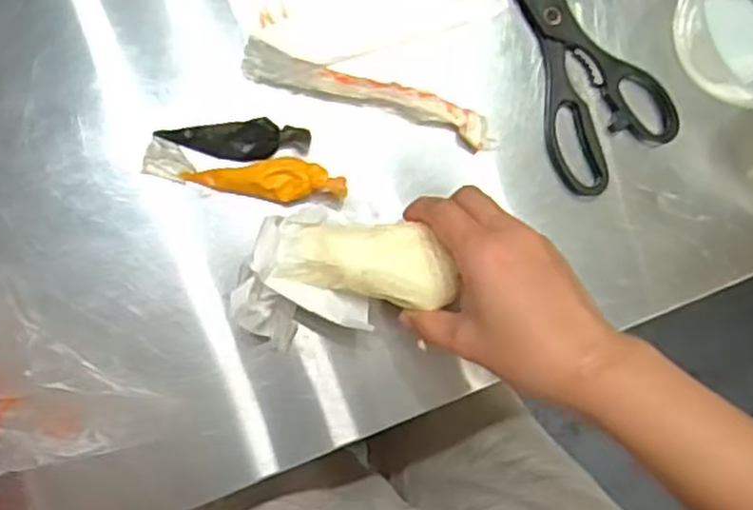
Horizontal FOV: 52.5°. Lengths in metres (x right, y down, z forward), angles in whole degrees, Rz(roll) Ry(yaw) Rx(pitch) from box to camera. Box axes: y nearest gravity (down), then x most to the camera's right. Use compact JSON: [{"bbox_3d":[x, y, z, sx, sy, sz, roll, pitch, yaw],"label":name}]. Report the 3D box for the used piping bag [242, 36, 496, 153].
[{"bbox_3d":[-0.003,-0.097,0.469,0.160,0.017,0.024,16,86,-8],"label":"used piping bag"}]

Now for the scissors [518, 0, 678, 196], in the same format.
[{"bbox_3d":[0.114,-0.136,0.490,0.084,0.008,0.184,-35,94,-8],"label":"scissors"}]

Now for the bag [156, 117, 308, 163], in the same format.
[{"bbox_3d":[-0.084,-0.068,0.456,0.088,0.017,0.022,-2,89,-9],"label":"bag"}]

